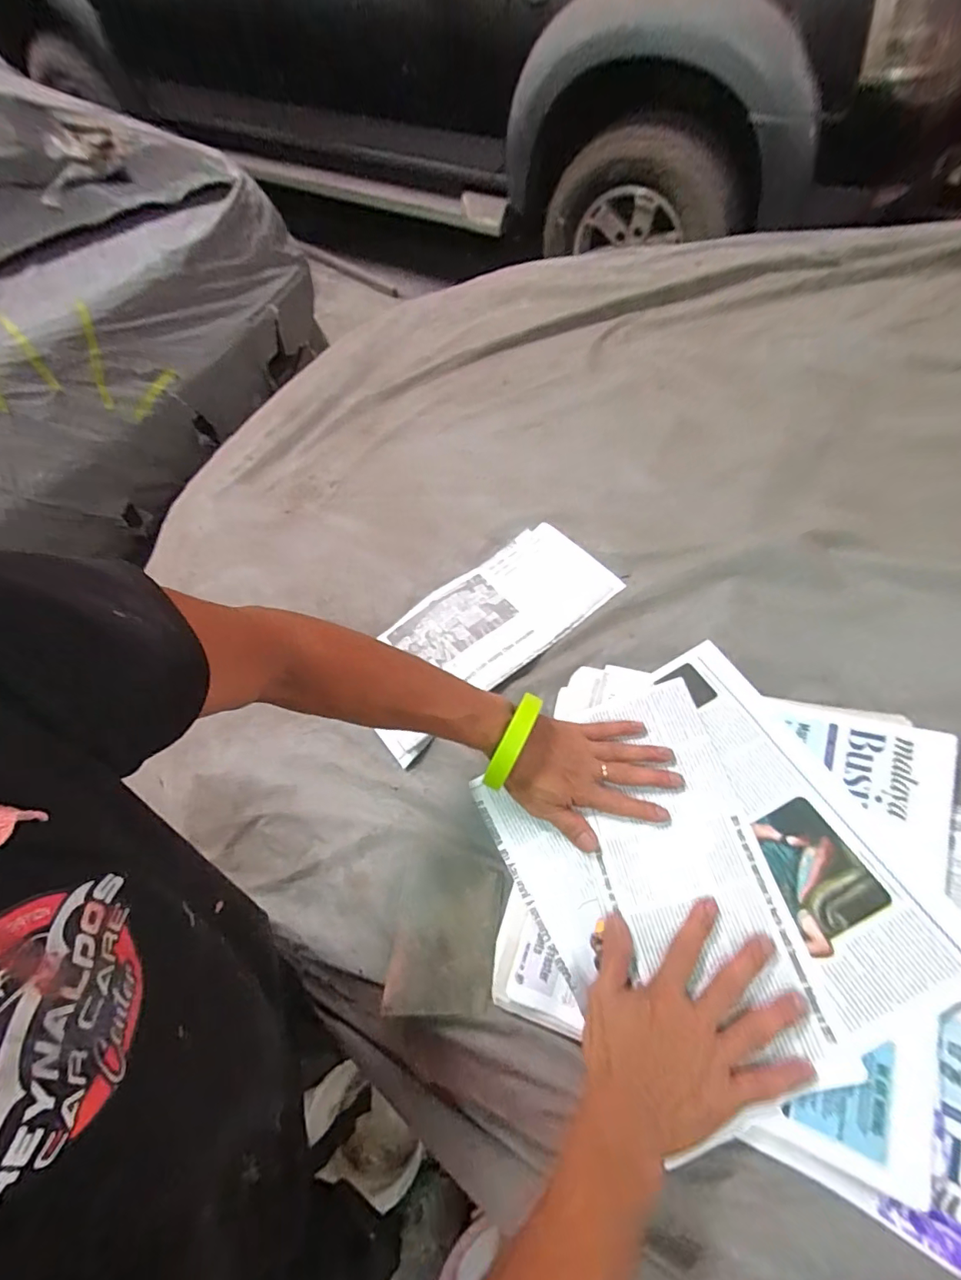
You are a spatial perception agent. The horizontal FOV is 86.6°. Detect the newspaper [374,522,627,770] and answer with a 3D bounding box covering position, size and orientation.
[{"bbox_3d":[-0.002,-0.014,0.624,0.328,0.028,0.156,-35,57,-13],"label":"newspaper"}]

